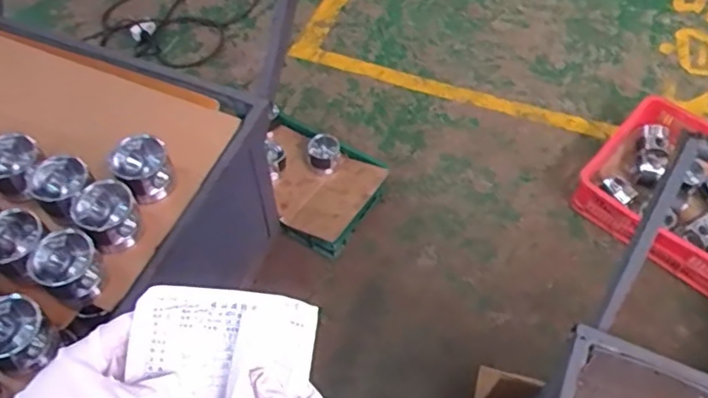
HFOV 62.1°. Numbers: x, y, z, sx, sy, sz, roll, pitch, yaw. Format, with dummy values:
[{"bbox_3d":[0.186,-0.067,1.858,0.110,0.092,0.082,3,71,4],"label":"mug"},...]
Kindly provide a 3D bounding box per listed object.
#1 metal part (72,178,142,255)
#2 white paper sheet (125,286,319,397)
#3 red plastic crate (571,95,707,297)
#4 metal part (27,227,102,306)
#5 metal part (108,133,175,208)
[{"bbox_3d":[-0.390,0.028,0.946,0.091,0.083,0.091,0,57,1],"label":"metal part"},{"bbox_3d":[-0.104,0.122,0.470,0.139,0.013,0.096,8,88,-15],"label":"white paper sheet"},{"bbox_3d":[1.036,-0.009,1.708,0.482,0.148,0.638,-39,65,-22],"label":"red plastic crate"},{"bbox_3d":[-0.430,0.105,0.897,0.091,0.081,0.096,0,57,1],"label":"metal part"},{"bbox_3d":[-0.356,-0.053,1.002,0.087,0.074,0.092,0,57,1],"label":"metal part"}]

